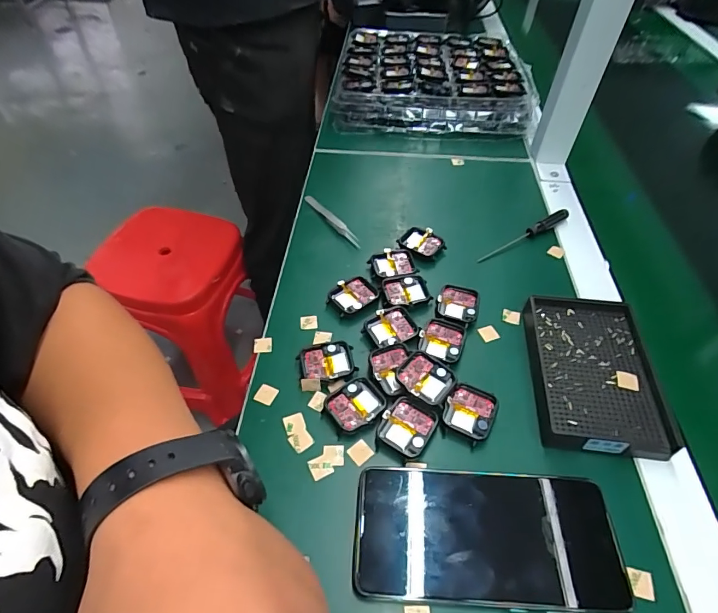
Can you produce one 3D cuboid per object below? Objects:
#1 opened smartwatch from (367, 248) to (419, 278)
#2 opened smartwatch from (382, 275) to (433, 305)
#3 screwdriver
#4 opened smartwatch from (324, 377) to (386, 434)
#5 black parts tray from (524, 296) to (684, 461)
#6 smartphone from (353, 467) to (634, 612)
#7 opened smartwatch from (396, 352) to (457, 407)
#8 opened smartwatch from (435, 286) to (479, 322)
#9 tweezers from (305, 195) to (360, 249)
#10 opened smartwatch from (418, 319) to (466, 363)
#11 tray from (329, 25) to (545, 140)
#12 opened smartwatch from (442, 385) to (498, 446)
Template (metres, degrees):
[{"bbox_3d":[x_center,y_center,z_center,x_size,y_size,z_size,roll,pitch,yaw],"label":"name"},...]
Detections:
[{"bbox_3d":[0.035,-0.044,0.443,0.046,0.007,0.039,-3,49,-4],"label":"opened smartwatch"},{"bbox_3d":[0.046,-0.013,0.421,0.044,0.009,0.036,-4,49,-4],"label":"opened smartwatch"},{"bbox_3d":[0.182,-0.079,0.477,0.130,0.014,0.010,-25,54,-21],"label":"screwdriver"},{"bbox_3d":[-0.002,0.078,0.342,0.044,0.010,0.039,-26,54,-21],"label":"opened smartwatch"},{"bbox_3d":[0.192,0.052,0.359,0.092,0.020,0.139,6,49,4],"label":"black parts tray"},{"bbox_3d":[0.079,0.147,0.279,0.160,0.016,0.078,3,49,2],"label":"smartphone"},{"bbox_3d":[0.054,0.059,0.350,0.043,0.012,0.038,28,54,21],"label":"opened smartwatch"},{"bbox_3d":[0.094,-0.001,0.411,0.039,0.011,0.044,21,52,16],"label":"opened smartwatch"},{"bbox_3d":[-0.032,-0.101,0.498,0.010,0.012,0.110,-26,54,-21],"label":"tweezers"},{"bbox_3d":[0.073,0.030,0.382,0.037,0.006,0.042,14,50,11],"label":"opened smartwatch"},{"bbox_3d":[0.117,-0.365,0.701,0.290,0.058,0.268,5,49,3],"label":"tray"},{"bbox_3d":[0.087,0.082,0.337,0.036,0.006,0.042,23,53,18],"label":"opened smartwatch"}]

